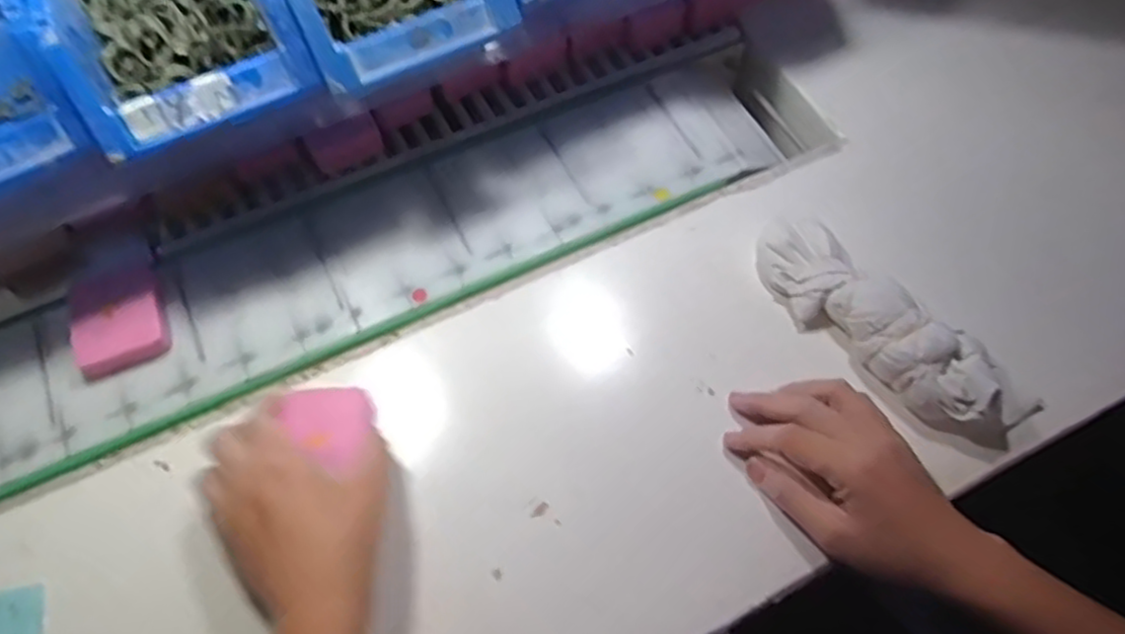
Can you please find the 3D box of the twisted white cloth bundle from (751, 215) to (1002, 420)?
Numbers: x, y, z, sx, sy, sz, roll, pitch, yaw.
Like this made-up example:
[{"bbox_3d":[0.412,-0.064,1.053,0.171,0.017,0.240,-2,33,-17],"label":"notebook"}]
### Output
[{"bbox_3d":[0.202,-0.002,0.488,0.067,0.052,0.176,-33,69,-15],"label":"twisted white cloth bundle"}]

